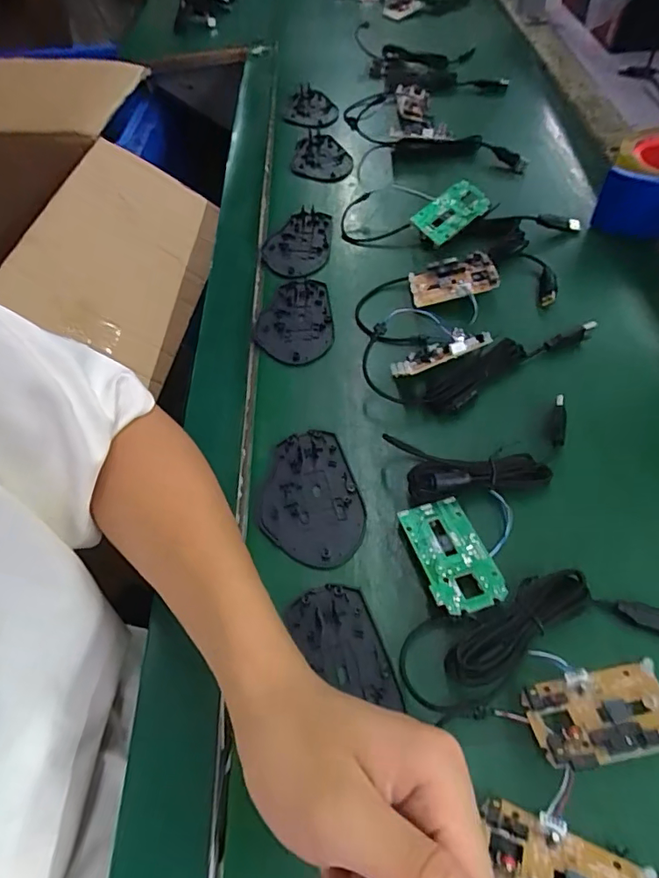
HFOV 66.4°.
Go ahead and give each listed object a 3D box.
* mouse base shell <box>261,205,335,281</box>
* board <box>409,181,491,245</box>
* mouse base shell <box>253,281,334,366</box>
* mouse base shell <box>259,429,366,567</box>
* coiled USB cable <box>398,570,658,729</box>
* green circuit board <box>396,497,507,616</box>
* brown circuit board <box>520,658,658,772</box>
[{"bbox_3d":[-0.035,-0.211,0.547,0.069,0.008,0.109,3,56,7],"label":"mouse base shell"},{"bbox_3d":[0.128,-0.236,0.524,0.072,0.014,0.044,-34,77,-5],"label":"board"},{"bbox_3d":[-0.034,-0.112,0.482,0.072,0.006,0.111,-7,55,0],"label":"mouse base shell"},{"bbox_3d":[-0.016,0.044,0.374,0.072,0.006,0.108,-17,56,-7],"label":"mouse base shell"},{"bbox_3d":[0.131,0.117,0.300,0.176,0.020,0.062,-15,56,-6],"label":"coiled USB cable"},{"bbox_3d":[0.080,0.075,0.331,0.045,0.006,0.077,-12,50,-12],"label":"green circuit board"},{"bbox_3d":[0.151,0.150,0.275,0.078,0.022,0.043,-11,55,-3],"label":"brown circuit board"}]

